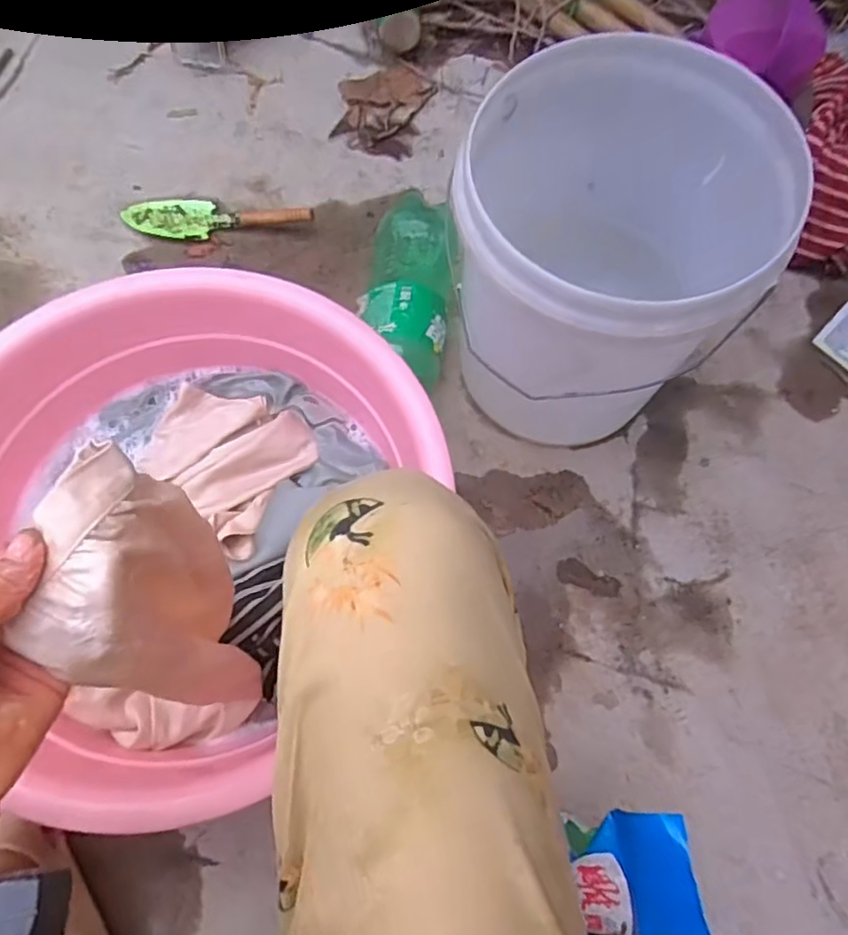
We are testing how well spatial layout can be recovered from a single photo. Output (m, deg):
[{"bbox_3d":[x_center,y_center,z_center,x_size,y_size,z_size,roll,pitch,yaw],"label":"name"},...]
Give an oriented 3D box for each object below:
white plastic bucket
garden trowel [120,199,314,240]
[{"bbox_3d":[0.170,-0.197,0.669,0.279,0.324,0.289,20,72,5],"label":"white plastic bucket"},{"bbox_3d":[-0.287,-0.354,0.880,0.259,0.029,0.065,-2,71,-3],"label":"garden trowel"}]

